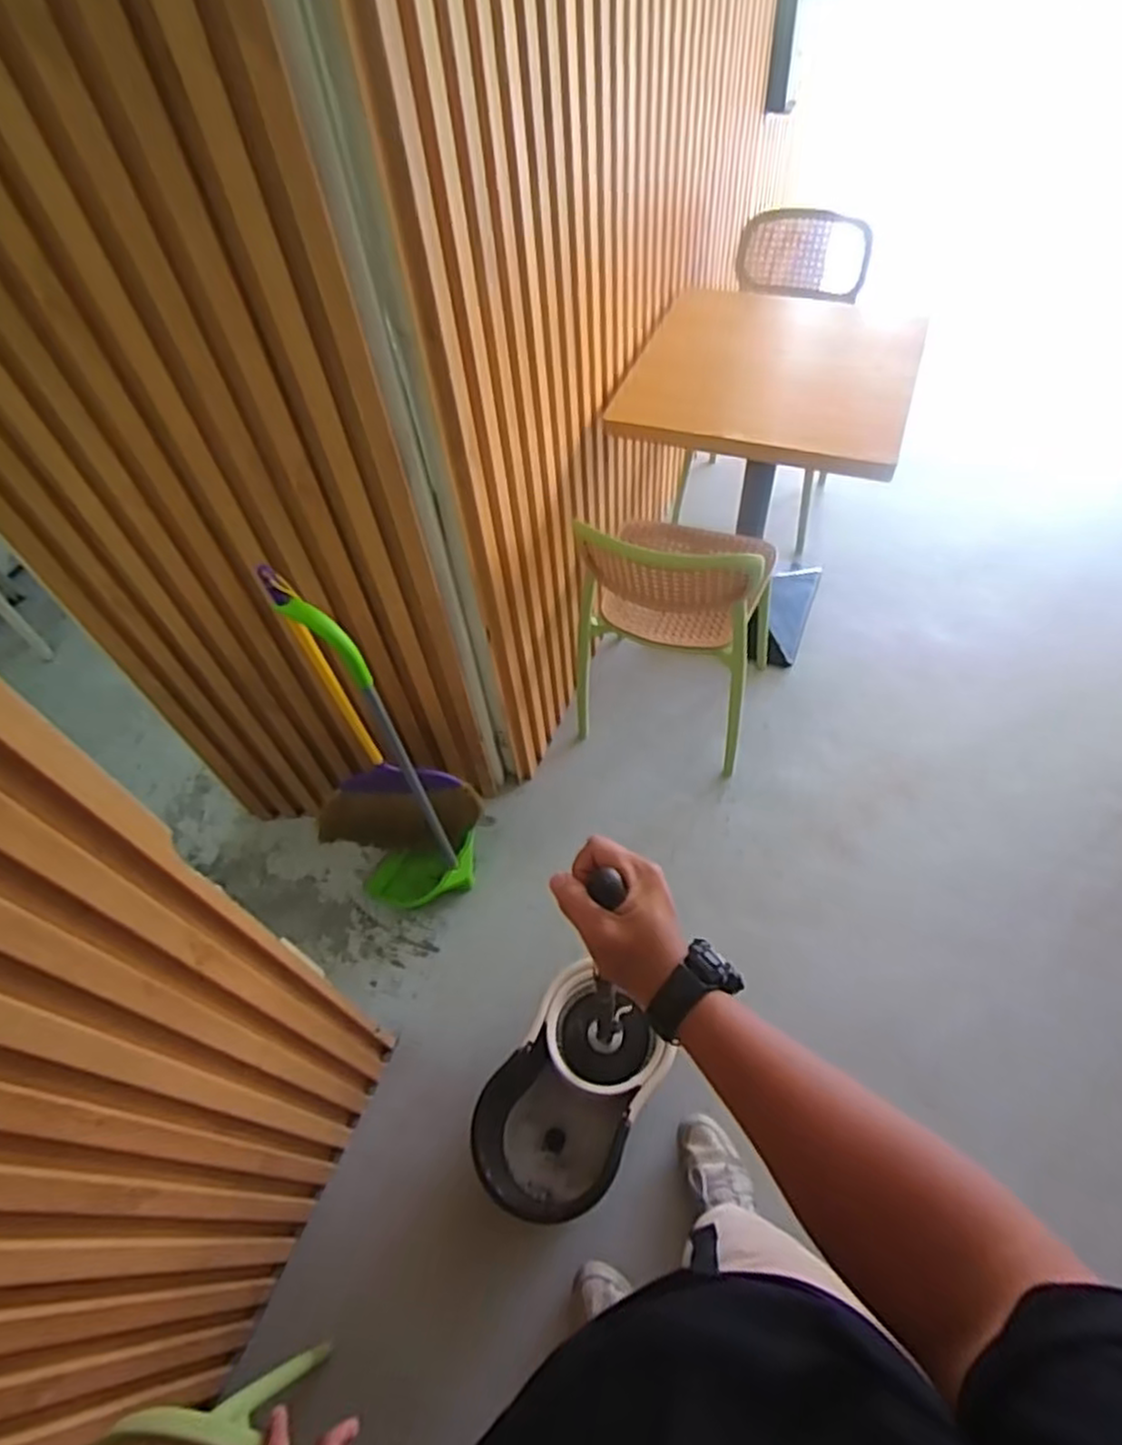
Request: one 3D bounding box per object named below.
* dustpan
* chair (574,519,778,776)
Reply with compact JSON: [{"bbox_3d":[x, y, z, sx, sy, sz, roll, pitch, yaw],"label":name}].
[{"bbox_3d":[-0.358,0.128,1.404,0.240,0.864,0.167,5,56,9],"label":"dustpan"},{"bbox_3d":[0.266,-0.269,1.693,0.427,0.706,0.435,16,58,16],"label":"chair"}]

